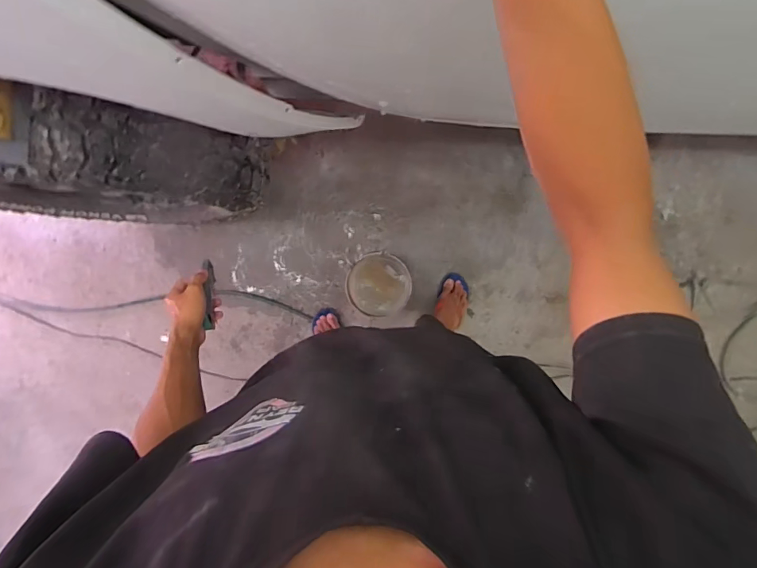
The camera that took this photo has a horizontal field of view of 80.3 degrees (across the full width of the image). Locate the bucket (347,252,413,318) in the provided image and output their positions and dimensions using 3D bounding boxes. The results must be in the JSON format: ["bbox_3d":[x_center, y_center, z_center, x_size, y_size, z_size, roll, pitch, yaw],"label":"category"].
[{"bbox_3d":[0.001,0.001,1.482,0.200,0.219,0.198,0,91,1],"label":"bucket"}]

